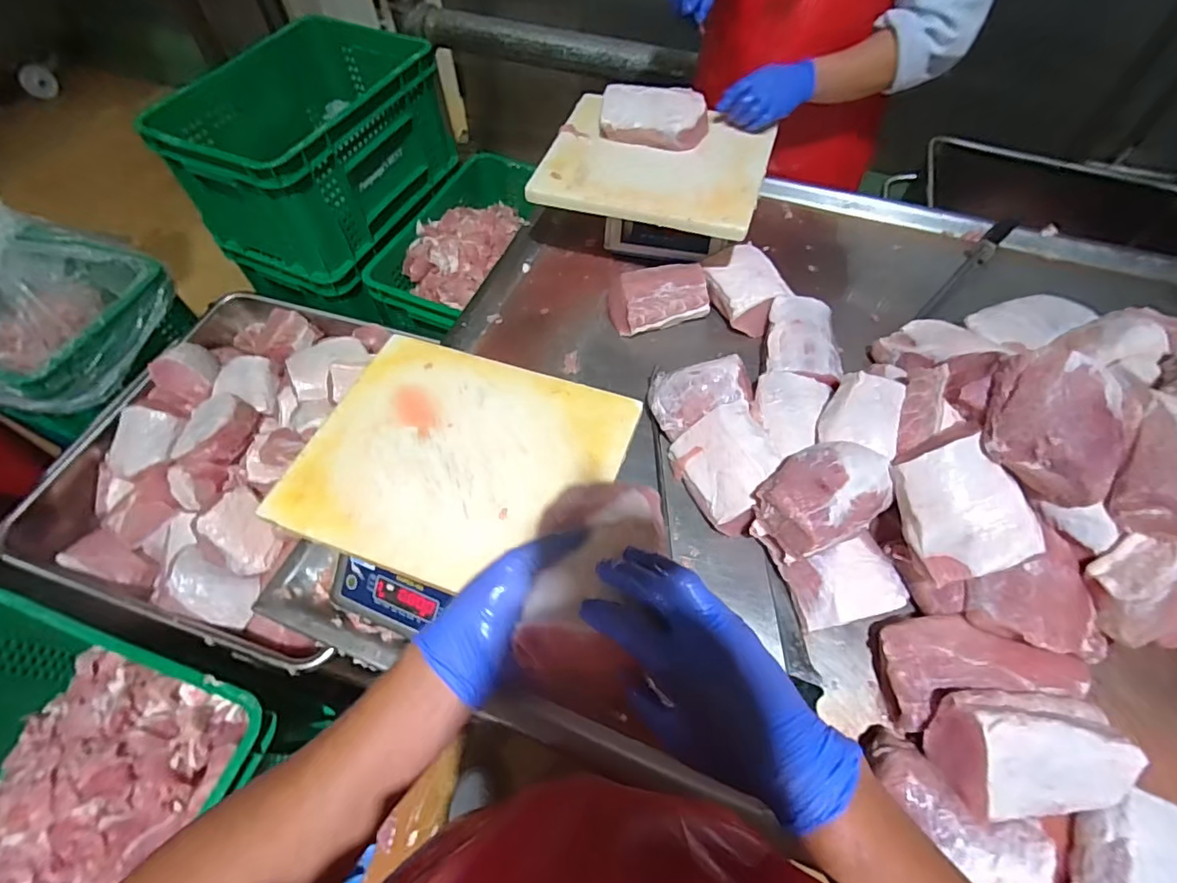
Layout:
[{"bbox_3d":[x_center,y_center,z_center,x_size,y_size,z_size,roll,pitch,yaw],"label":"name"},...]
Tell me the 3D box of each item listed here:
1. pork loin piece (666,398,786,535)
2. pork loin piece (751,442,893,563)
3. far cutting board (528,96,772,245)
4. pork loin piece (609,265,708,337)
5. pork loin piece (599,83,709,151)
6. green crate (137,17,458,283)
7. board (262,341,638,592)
[{"bbox_3d":[0.199,0.037,0.739,0.119,0.078,0.153,-19,60,-11],"label":"pork loin piece"},{"bbox_3d":[0.297,0.066,0.674,0.167,0.080,0.117,-27,62,-15],"label":"pork loin piece"},{"bbox_3d":[0.116,-0.487,0.919,0.367,0.029,0.280,15,67,11],"label":"far cutting board"},{"bbox_3d":[0.121,-0.253,0.939,0.168,0.065,0.119,-13,59,-7],"label":"pork loin piece"},{"bbox_3d":[0.111,-0.554,0.907,0.185,0.064,0.079,5,59,4],"label":"pork loin piece"},{"bbox_3d":[-0.575,-0.654,1.155,0.363,0.253,0.545,22,61,13],"label":"green crate"},{"bbox_3d":[-0.156,0.018,0.647,0.362,0.016,0.302,18,60,11],"label":"board"}]

